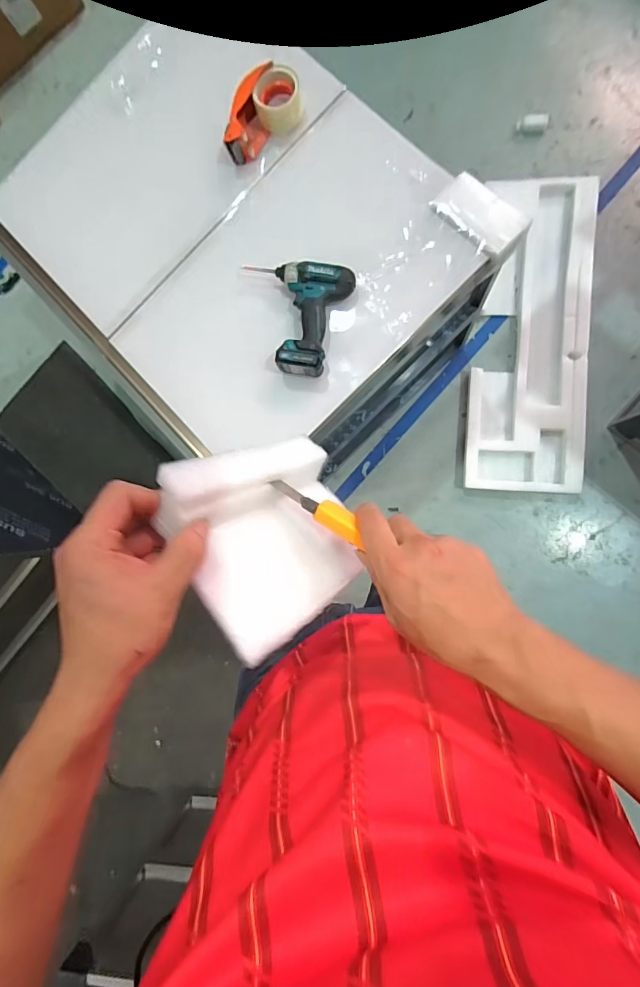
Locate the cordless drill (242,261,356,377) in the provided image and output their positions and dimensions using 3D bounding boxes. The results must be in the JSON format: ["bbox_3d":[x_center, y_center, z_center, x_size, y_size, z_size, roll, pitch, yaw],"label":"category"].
[{"bbox_3d":[-0.047,-0.329,0.826,0.191,0.062,0.203,9,88,8],"label":"cordless drill"}]

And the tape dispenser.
[{"bbox_3d":[-0.120,-0.740,0.858,0.177,0.076,0.077,-34,83,5],"label":"tape dispenser"}]

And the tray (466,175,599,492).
[{"bbox_3d":[0.633,-0.467,1.327,0.330,0.059,0.913,4,87,8],"label":"tray"}]

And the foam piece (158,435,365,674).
[{"bbox_3d":[-0.034,0.030,0.381,0.031,0.175,0.150,-27,88,42],"label":"foam piece"}]

